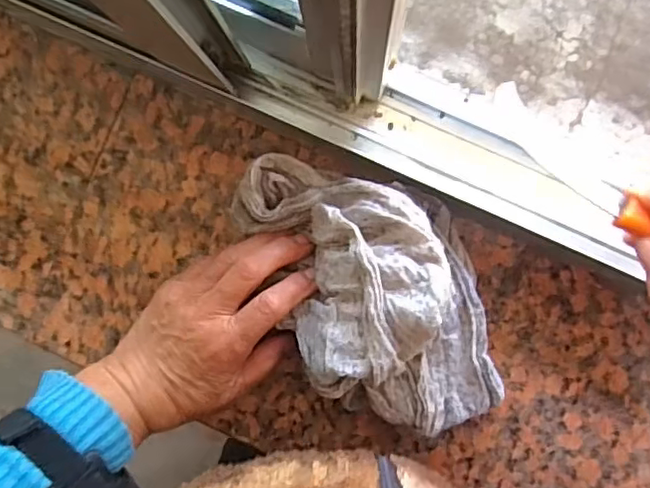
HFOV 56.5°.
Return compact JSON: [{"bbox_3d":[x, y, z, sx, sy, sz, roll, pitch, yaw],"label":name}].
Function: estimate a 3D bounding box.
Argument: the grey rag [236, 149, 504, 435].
[{"bbox_3d":[0.032,0.028,0.377,0.120,0.055,0.199,-24,90,2],"label":"grey rag"}]

